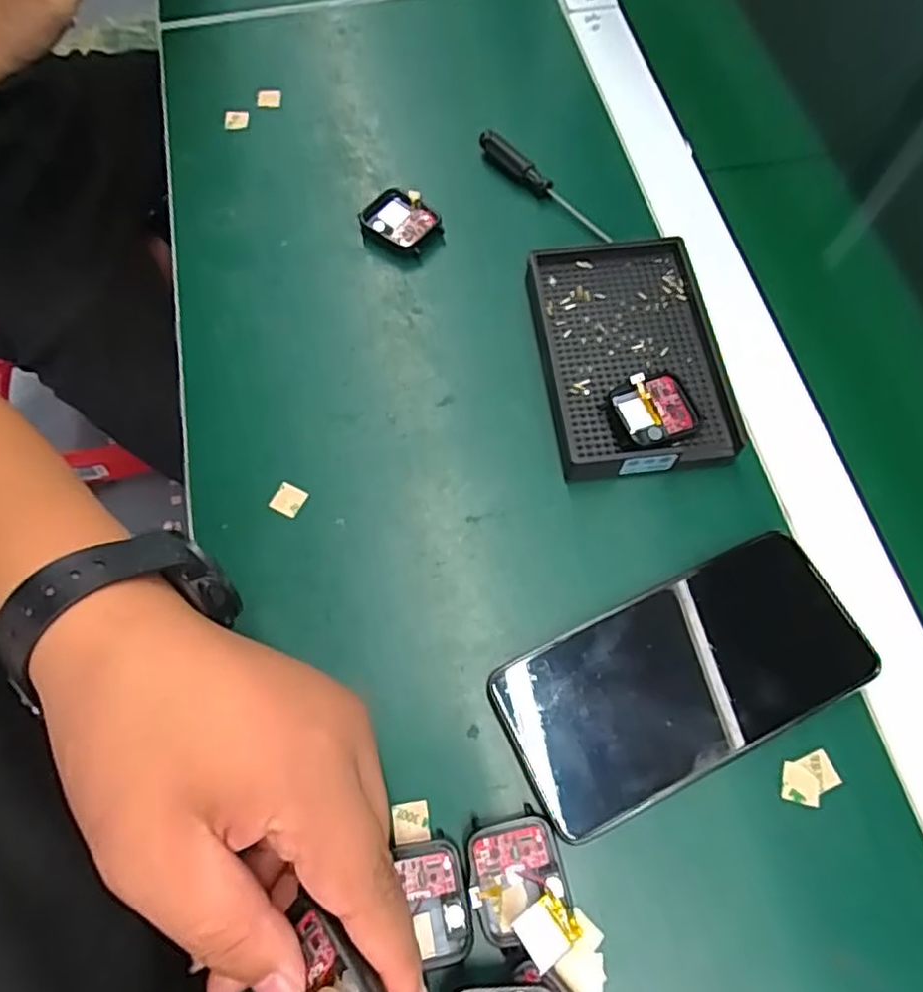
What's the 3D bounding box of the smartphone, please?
[{"bbox_3d":[0.098,0.080,0.287,0.160,0.005,0.076,-25,70,-7],"label":"smartphone"}]

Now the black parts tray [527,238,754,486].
[{"bbox_3d":[0.092,-0.078,0.352,0.093,0.025,0.137,-5,67,-3],"label":"black parts tray"}]

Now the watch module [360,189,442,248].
[{"bbox_3d":[-0.037,-0.170,0.398,0.045,0.016,0.034,31,70,12],"label":"watch module"}]

